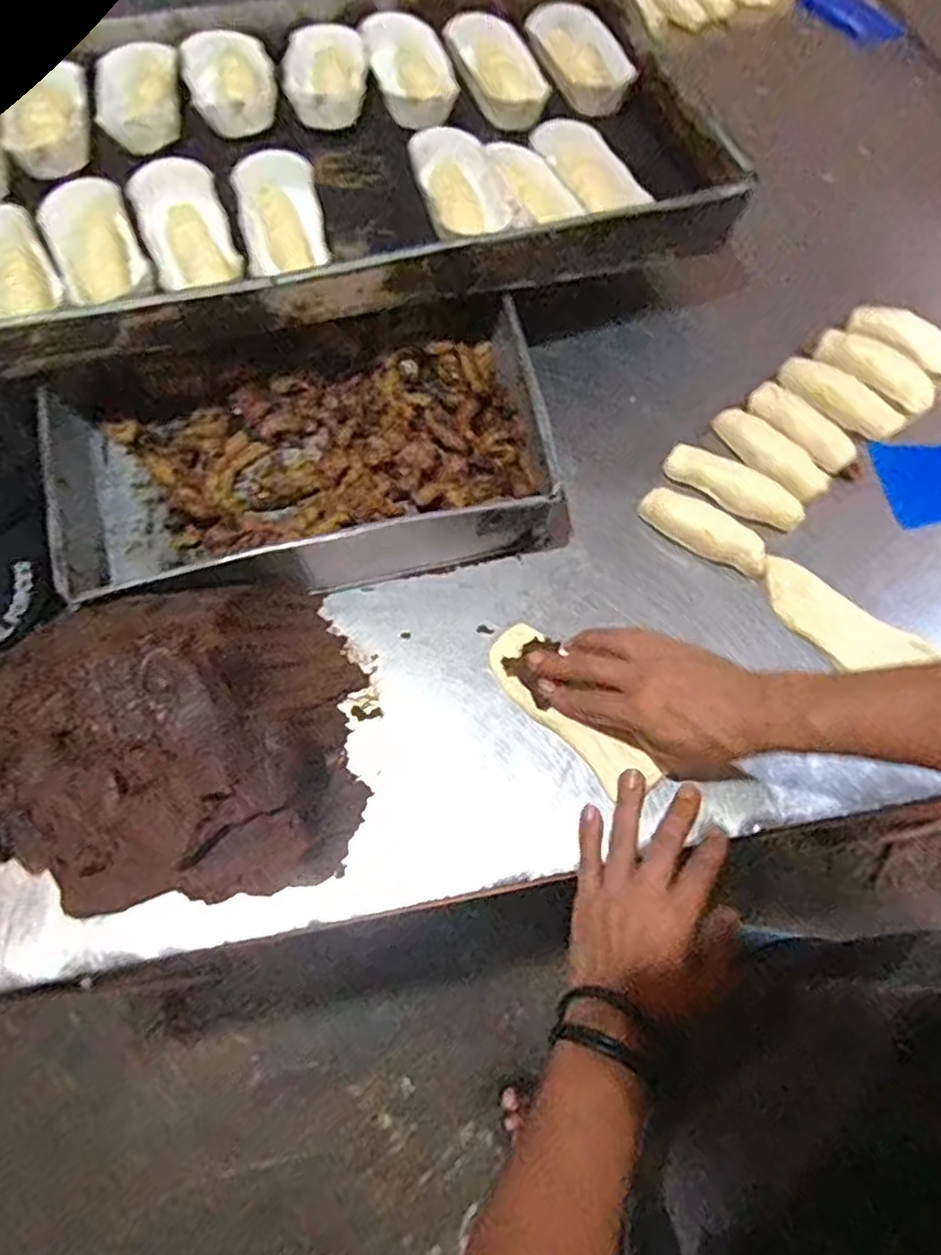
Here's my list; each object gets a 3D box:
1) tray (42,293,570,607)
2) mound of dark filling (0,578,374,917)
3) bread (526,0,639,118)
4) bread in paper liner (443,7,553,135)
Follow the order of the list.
[{"bbox_3d":[-0.130,-0.146,0.560,0.375,0.061,0.234,-11,66,-5],"label":"tray"},{"bbox_3d":[-0.200,0.061,0.438,0.247,0.128,0.207,-12,66,-5],"label":"mound of dark filling"},{"bbox_3d":[0.109,-0.571,0.704,0.073,0.034,0.138,-18,67,-8],"label":"bread"},{"bbox_3d":[0.030,-0.545,0.691,0.072,0.031,0.154,-20,67,-9],"label":"bread in paper liner"}]

